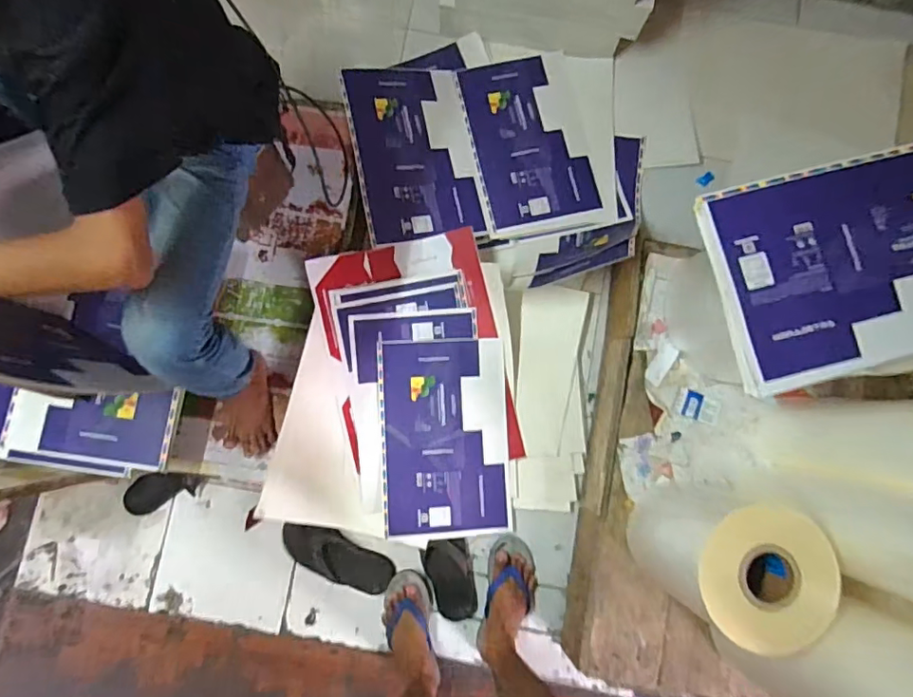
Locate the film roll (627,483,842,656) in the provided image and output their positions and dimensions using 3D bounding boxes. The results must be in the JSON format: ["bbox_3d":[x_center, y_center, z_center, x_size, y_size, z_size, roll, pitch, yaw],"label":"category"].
[{"bbox_3d":[0.461,0.367,0.943,0.195,0.318,0.209,0,83,-1],"label":"film roll"}]

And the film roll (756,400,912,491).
[{"bbox_3d":[0.714,0.163,0.912,0.142,0.417,0.144,6,83,0],"label":"film roll"}]

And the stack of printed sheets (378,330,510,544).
[{"bbox_3d":[-0.024,0.201,1.213,0.284,0.014,0.436,-3,86,-7],"label":"stack of printed sheets"}]

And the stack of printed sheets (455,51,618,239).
[{"bbox_3d":[0.229,-0.514,1.331,0.377,0.033,0.461,-9,84,-2],"label":"stack of printed sheets"}]

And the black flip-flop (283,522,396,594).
[{"bbox_3d":[-0.266,0.464,1.179,0.256,0.028,0.101,26,83,2],"label":"black flip-flop"}]

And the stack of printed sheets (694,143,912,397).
[{"bbox_3d":[0.596,-0.130,0.773,0.442,0.041,0.289,-15,84,-3],"label":"stack of printed sheets"}]

